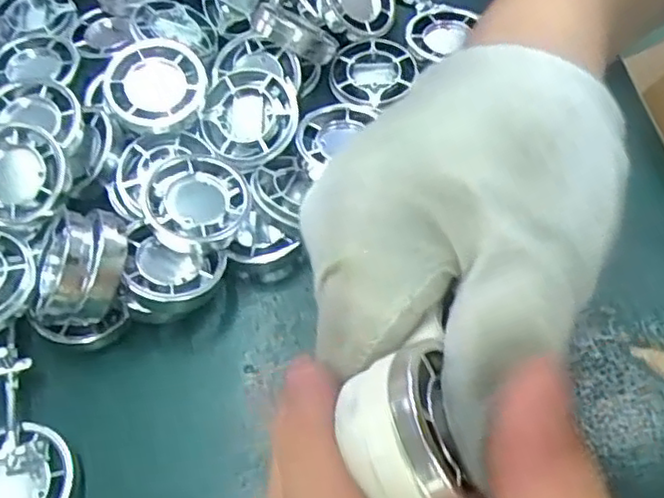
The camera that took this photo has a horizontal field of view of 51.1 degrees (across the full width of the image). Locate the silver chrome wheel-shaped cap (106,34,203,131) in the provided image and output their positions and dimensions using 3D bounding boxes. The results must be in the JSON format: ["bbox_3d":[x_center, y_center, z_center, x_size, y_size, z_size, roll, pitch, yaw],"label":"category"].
[{"bbox_3d":[-0.069,-0.064,0.272,0.036,0.010,0.039,-22,71,-5],"label":"silver chrome wheel-shaped cap"}]

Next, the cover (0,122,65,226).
[{"bbox_3d":[-0.119,-0.027,0.258,0.036,0.013,0.036,-10,92,0],"label":"cover"}]

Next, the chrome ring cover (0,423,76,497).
[{"bbox_3d":[-0.099,0.075,0.221,0.033,0.018,0.036,-28,64,-13],"label":"chrome ring cover"}]

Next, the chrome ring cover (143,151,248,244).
[{"bbox_3d":[-0.049,-0.018,0.254,0.033,0.013,0.039,4,61,4],"label":"chrome ring cover"}]

